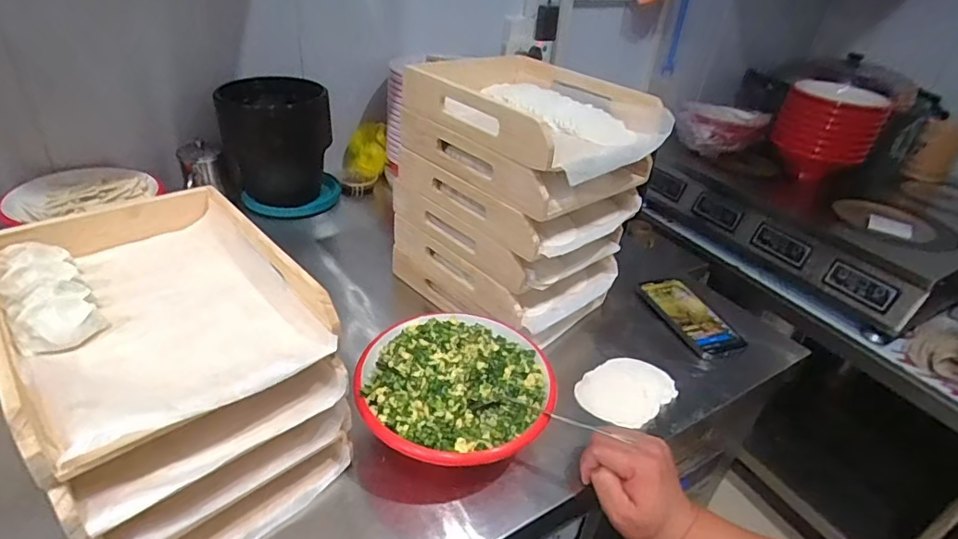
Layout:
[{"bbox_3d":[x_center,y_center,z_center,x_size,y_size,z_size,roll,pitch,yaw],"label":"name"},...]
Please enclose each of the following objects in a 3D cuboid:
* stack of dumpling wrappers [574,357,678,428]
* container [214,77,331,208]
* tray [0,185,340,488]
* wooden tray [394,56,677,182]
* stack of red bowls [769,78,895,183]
[{"bbox_3d":[0.177,0.142,0.622,0.121,0.012,0.086,-23,43,-37],"label":"stack of dumpling wrappers"},{"bbox_3d":[-0.342,-0.212,0.887,0.124,0.198,0.154,29,40,31],"label":"container"},{"bbox_3d":[-0.265,0.018,0.422,0.195,0.045,0.275,-23,43,-37],"label":"tray"},{"bbox_3d":[0.060,-0.197,0.626,0.202,0.056,0.273,-21,42,-35],"label":"wooden tray"},{"bbox_3d":[0.864,-0.346,1.295,0.211,0.191,0.251,28,39,29],"label":"stack of red bowls"}]

